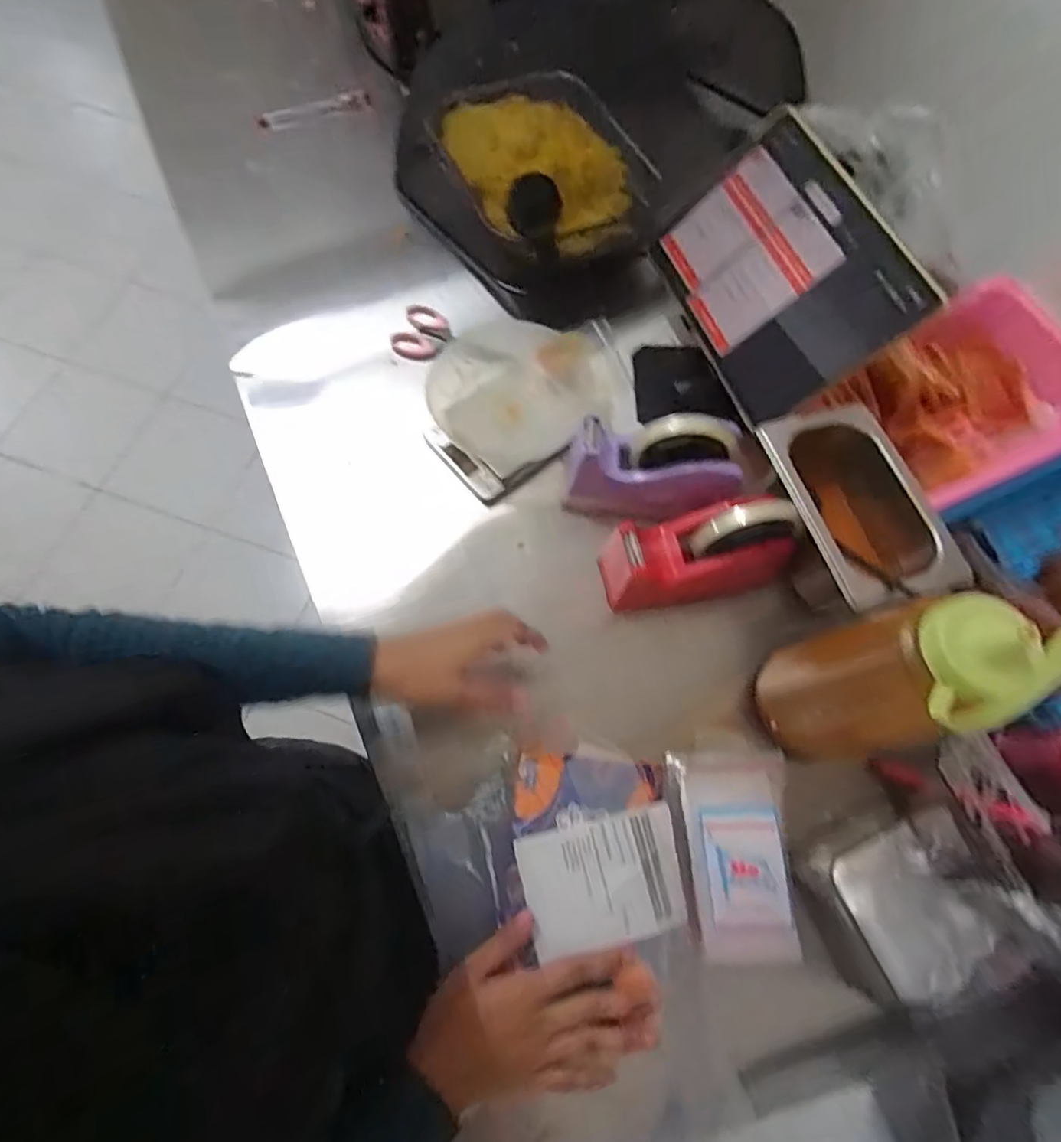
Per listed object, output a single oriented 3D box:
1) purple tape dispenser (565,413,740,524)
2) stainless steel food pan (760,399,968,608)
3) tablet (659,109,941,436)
[{"bbox_3d":[0.111,-0.099,0.525,0.150,0.091,0.064,9,69,1],"label":"purple tape dispenser"},{"bbox_3d":[0.273,-0.047,0.524,0.114,0.088,0.179,-12,70,-7],"label":"stainless steel food pan"},{"bbox_3d":[0.223,-0.275,0.539,0.165,0.012,0.236,-35,67,32],"label":"tablet"}]

